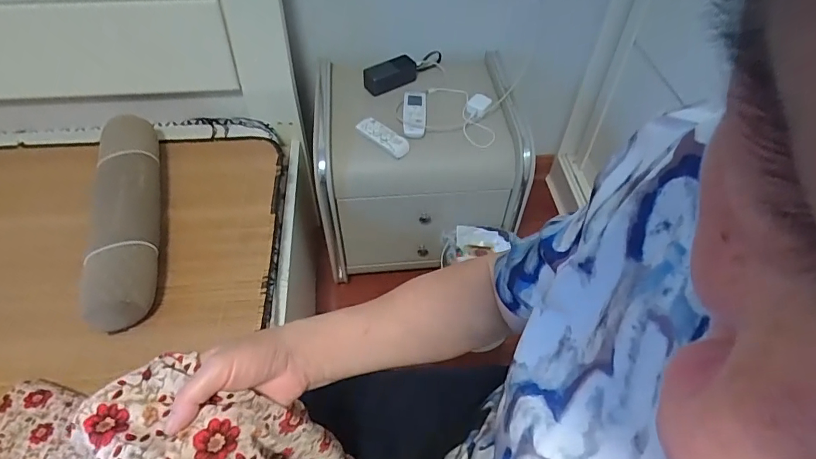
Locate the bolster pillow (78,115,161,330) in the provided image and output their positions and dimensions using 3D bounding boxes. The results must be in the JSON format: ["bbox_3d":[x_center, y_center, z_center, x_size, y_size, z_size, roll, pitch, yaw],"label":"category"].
[{"bbox_3d":[-0.553,-0.042,0.903,0.123,0.096,0.513,-14,51,-13],"label":"bolster pillow"}]

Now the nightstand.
[{"bbox_3d":[0.027,-0.171,1.241,0.506,0.394,0.423,-3,50,-4],"label":"nightstand"}]

